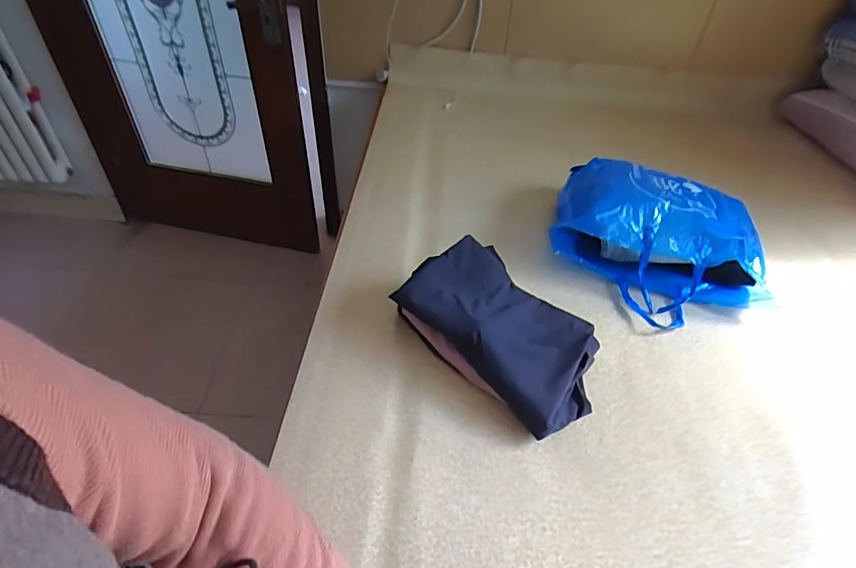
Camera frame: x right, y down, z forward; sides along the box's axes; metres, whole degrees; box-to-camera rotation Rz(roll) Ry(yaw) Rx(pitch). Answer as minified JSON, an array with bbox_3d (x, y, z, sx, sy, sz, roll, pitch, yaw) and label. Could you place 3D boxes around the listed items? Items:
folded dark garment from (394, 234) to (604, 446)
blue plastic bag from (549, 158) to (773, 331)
[{"bbox_3d":[0.119,0.074,0.785,0.318,0.108,0.186,36,51,29],"label":"folded dark garment"},{"bbox_3d":[0.477,-0.094,0.989,0.428,0.144,0.360,18,44,13],"label":"blue plastic bag"}]

